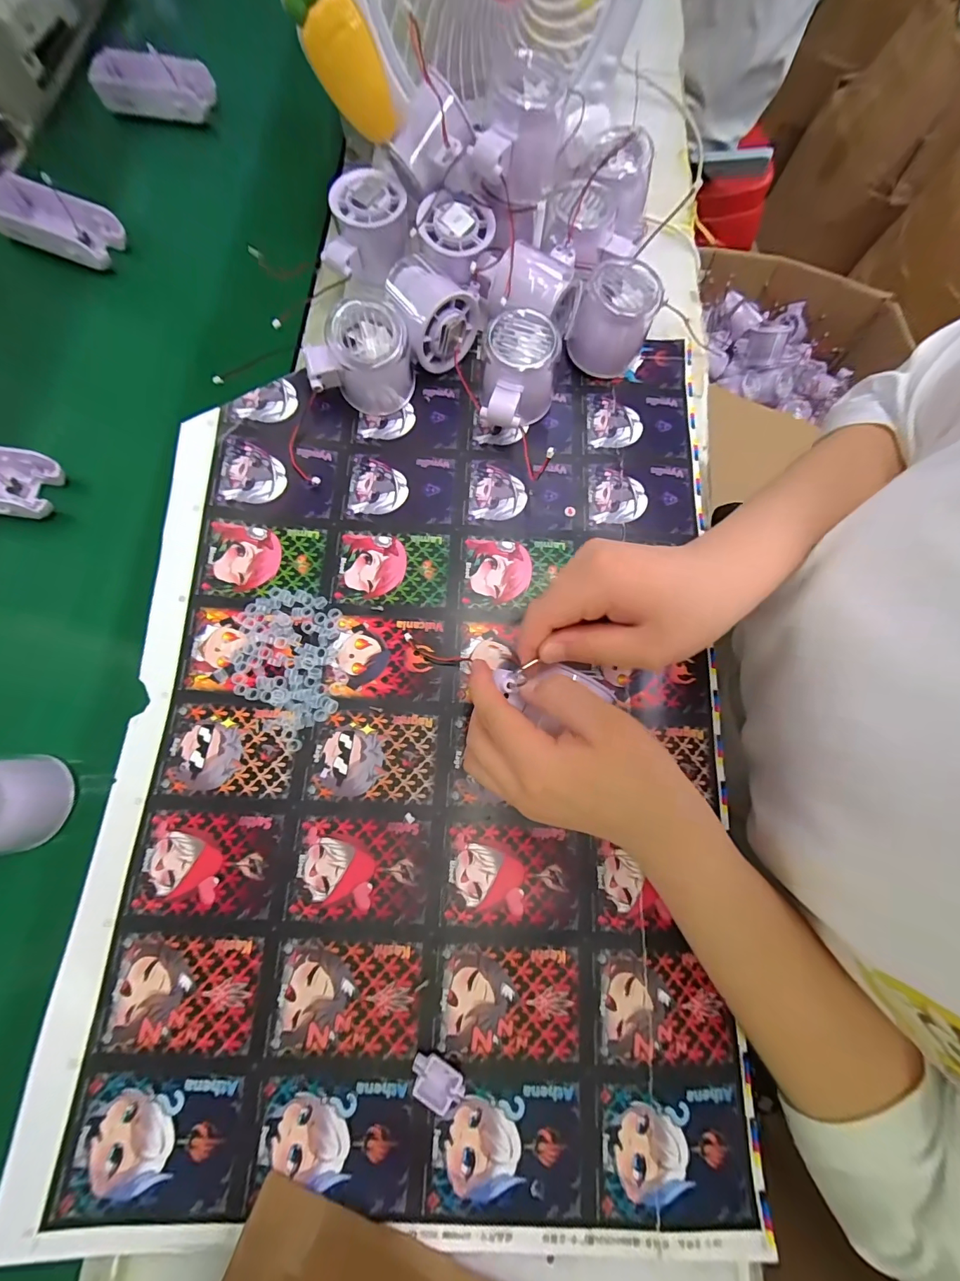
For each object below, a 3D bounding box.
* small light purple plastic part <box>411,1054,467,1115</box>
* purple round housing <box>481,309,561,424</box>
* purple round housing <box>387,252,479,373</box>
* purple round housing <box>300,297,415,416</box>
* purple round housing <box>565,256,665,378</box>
[{"bbox_3d":[-0.023,0.240,0.238,0.029,0.011,0.020,26,77,5],"label":"small light purple plastic part"},{"bbox_3d":[0.029,-0.197,0.332,0.056,0.055,0.073,1,76,-2],"label":"purple round housing"},{"bbox_3d":[-0.035,-0.258,0.349,0.058,0.055,0.061,-20,77,-6],"label":"purple round housing"},{"bbox_3d":[-0.089,-0.206,0.328,0.077,0.060,0.048,-26,78,-8],"label":"purple round housing"},{"bbox_3d":[0.104,-0.253,0.347,0.059,0.056,0.054,0,76,-2],"label":"purple round housing"}]

